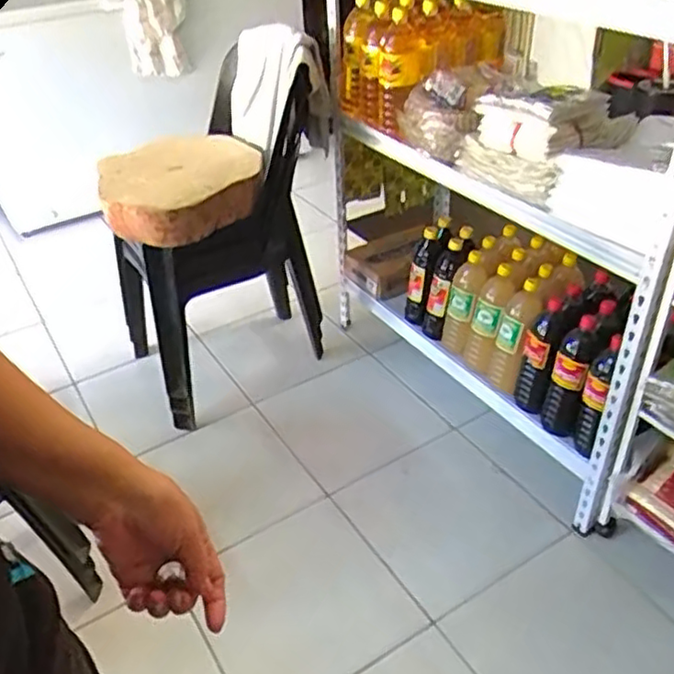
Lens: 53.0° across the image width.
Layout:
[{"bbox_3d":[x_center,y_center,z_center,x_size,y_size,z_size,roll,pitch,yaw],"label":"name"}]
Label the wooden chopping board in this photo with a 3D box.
[{"bbox_3d":[-0.368,-0.368,1.639,0.378,0.103,0.417,-12,37,-11],"label":"wooden chopping board"}]

